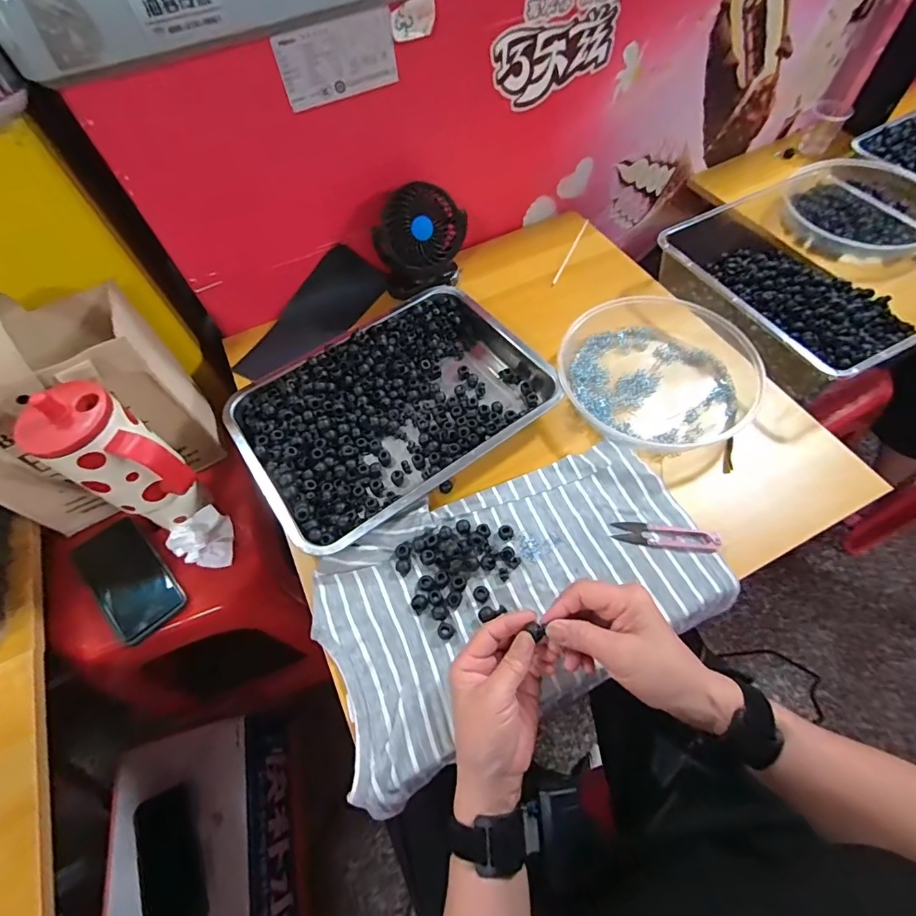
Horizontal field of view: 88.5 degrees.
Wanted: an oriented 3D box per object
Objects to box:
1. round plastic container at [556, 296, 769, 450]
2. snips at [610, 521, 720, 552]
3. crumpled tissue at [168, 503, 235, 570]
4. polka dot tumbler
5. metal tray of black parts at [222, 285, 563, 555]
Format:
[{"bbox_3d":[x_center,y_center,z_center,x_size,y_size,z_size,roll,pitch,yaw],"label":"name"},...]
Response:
[{"bbox_3d":[0.237,-0.116,0.574,0.230,0.043,0.230,-2,60,3],"label":"round plastic container"},{"bbox_3d":[0.212,0.080,0.480,0.101,0.007,0.024,7,60,8],"label":"snips"},{"bbox_3d":[-0.311,0.100,0.583,0.072,0.041,0.067,26,65,18],"label":"crumpled tissue"},{"bbox_3d":[-0.344,0.015,0.506,0.108,0.195,0.084,26,65,18],"label":"polka dot tumbler"},{"bbox_3d":[-0.079,-0.066,0.565,0.340,0.037,0.255,-34,63,-15],"label":"metal tray of black parts"}]

